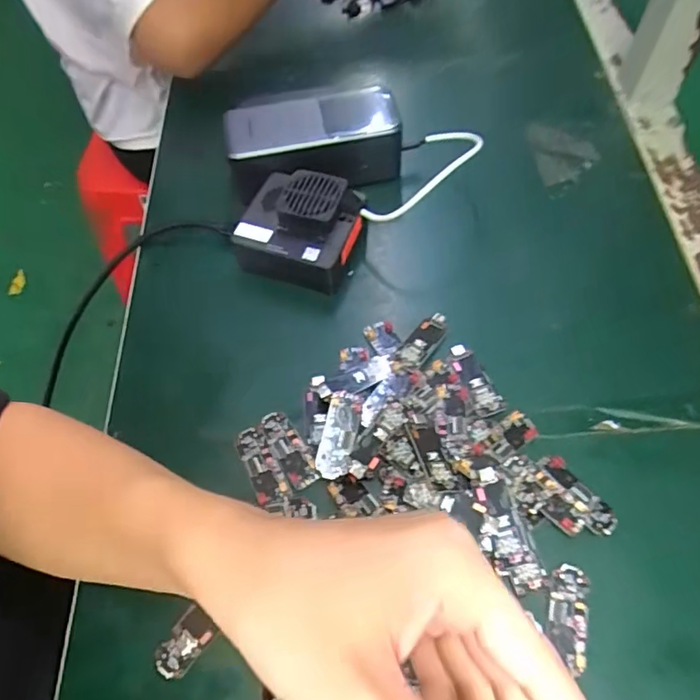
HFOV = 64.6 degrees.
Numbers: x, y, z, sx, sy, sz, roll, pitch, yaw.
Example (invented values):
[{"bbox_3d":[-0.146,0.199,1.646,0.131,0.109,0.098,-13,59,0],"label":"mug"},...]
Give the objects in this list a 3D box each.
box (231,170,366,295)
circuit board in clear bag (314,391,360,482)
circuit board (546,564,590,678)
[{"bbox_3d":[-0.037,-0.087,0.394,0.081,0.050,0.070,18,64,14],"label":"box"},{"bbox_3d":[-0.006,0.052,0.329,0.019,0.012,0.051,10,62,10],"label":"circuit board in clear bag"},{"bbox_3d":[0.111,0.136,0.283,0.019,0.004,0.048,11,62,10],"label":"circuit board"}]

